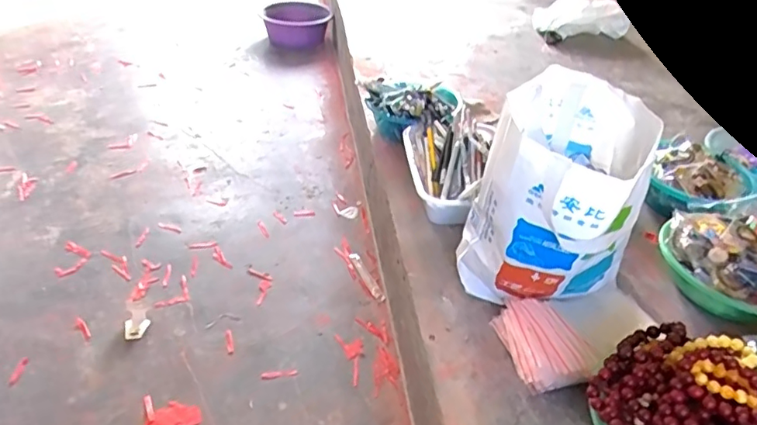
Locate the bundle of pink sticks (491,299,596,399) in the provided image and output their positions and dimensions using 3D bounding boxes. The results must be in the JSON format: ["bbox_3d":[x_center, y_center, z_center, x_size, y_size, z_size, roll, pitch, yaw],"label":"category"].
[{"bbox_3d":[0.226,0.180,0.756,0.090,0.073,0.143,-4,39,-10],"label":"bundle of pink sticks"}]

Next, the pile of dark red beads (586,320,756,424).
[{"bbox_3d":[0.362,0.248,0.626,0.181,0.150,0.228,-23,46,-30],"label":"pile of dark red beads"}]

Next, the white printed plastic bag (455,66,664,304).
[{"bbox_3d":[0.251,-0.003,0.804,0.213,0.315,0.236,29,45,28],"label":"white printed plastic bag"}]

